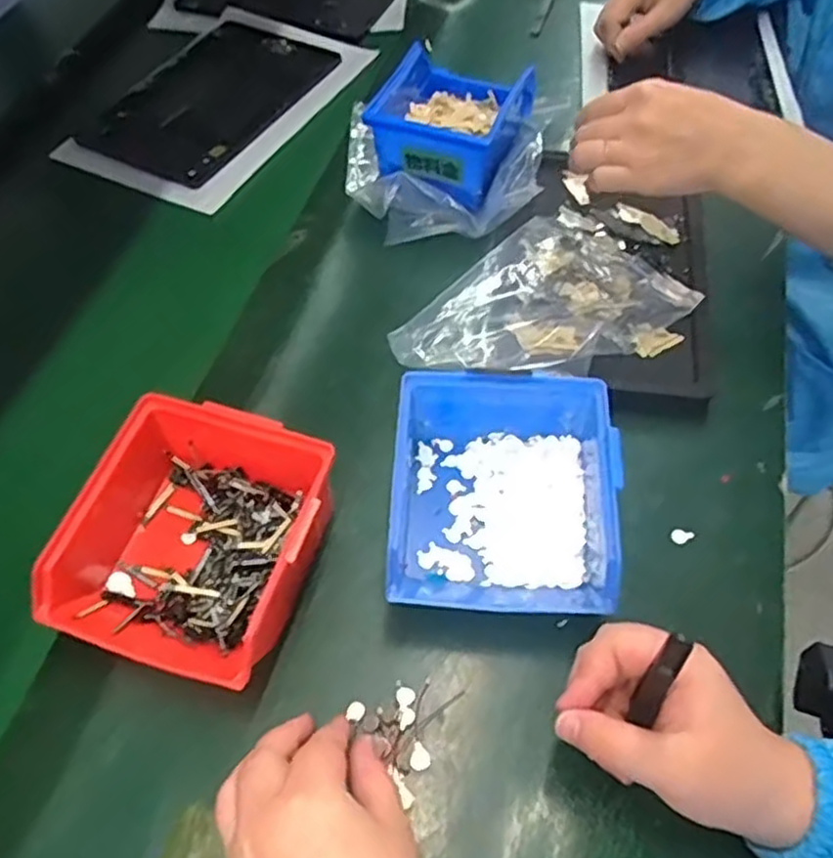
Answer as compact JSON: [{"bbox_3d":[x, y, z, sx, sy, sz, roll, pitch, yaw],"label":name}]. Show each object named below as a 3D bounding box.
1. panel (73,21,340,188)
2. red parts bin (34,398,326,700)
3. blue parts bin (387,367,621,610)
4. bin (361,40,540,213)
[{"bbox_3d":[-0.196,-0.327,0.701,0.160,0.014,0.224,27,62,18],"label":"panel"},{"bbox_3d":[-0.130,0.060,0.403,0.159,0.068,0.136,14,59,11],"label":"red parts bin"},{"bbox_3d":[0.048,0.039,0.412,0.124,0.058,0.135,2,57,4],"label":"blue parts bin"},{"bbox_3d":[0.030,-0.262,0.606,0.106,0.067,0.144,16,60,13],"label":"bin"}]

